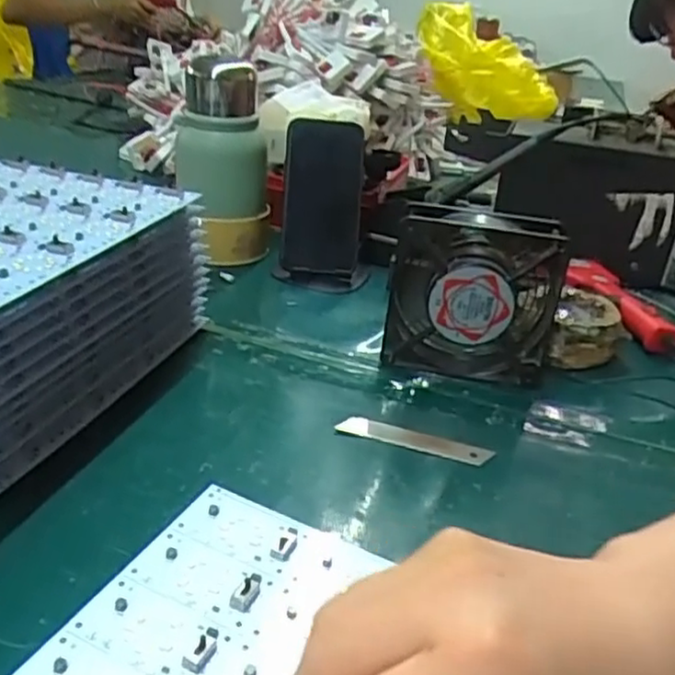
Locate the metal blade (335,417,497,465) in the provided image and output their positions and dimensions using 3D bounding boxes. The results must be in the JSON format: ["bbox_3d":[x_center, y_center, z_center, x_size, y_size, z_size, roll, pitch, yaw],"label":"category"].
[{"bbox_3d":[0.050,0.066,0.456,0.099,0.004,0.018,12,27,12],"label":"metal blade"}]

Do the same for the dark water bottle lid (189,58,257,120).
[{"bbox_3d":[-0.107,-0.228,0.645,0.061,0.058,0.067,-1,28,-13],"label":"dark water bottle lid"}]

